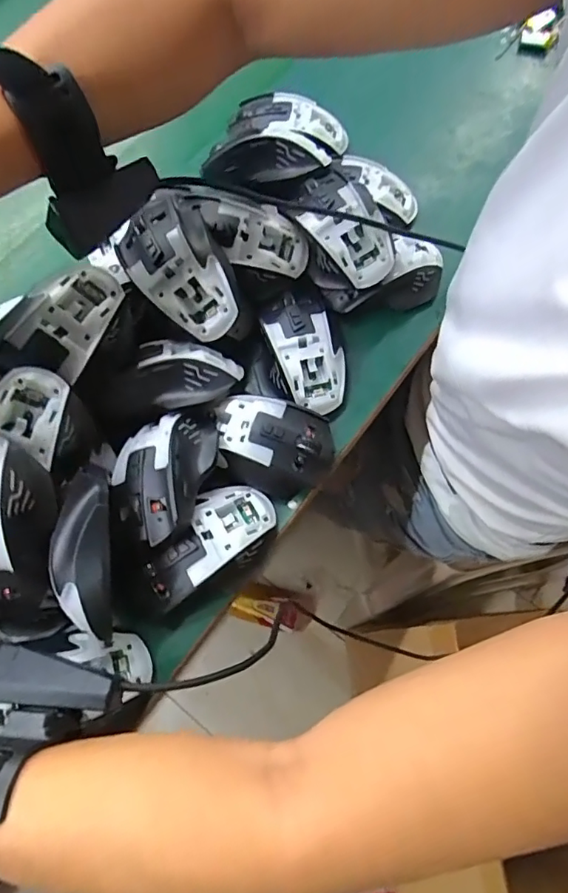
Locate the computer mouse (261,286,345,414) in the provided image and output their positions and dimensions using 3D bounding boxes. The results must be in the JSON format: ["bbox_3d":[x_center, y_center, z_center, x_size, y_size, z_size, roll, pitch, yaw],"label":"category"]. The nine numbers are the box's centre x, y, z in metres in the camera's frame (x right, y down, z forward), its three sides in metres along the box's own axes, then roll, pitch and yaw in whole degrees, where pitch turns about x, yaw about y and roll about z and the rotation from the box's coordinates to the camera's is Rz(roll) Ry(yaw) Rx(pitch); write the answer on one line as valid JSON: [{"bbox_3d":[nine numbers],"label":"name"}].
[{"bbox_3d":[0.018,-0.082,0.428,0.062,0.034,0.110,-10,71,-3],"label":"computer mouse"}]

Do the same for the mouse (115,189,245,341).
[{"bbox_3d":[-0.079,-0.137,0.400,0.072,0.043,0.112,-32,73,-10],"label":"mouse"}]

